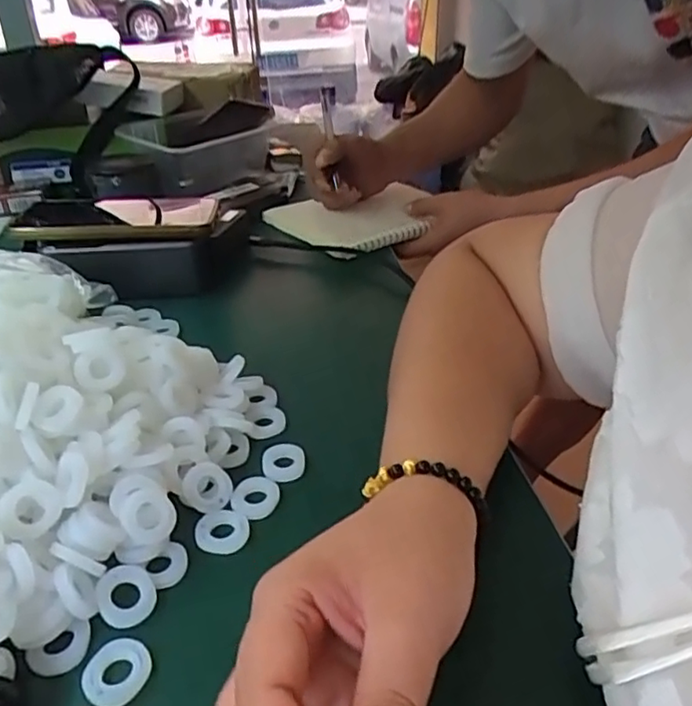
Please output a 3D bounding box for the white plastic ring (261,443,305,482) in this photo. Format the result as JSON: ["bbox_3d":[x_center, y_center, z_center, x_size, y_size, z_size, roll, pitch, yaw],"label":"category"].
[{"bbox_3d":[-0.037,0.064,0.363,0.025,0.005,0.028,-6,33,-15],"label":"white plastic ring"}]

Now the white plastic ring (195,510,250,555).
[{"bbox_3d":[-0.064,0.092,0.320,0.026,0.004,0.025,2,32,-2],"label":"white plastic ring"}]

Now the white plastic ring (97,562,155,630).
[{"bbox_3d":[-0.101,0.111,0.283,0.025,0.007,0.027,2,47,-26],"label":"white plastic ring"}]

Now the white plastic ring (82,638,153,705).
[{"bbox_3d":[-0.096,0.133,0.258,0.026,0.005,0.027,2,32,-2],"label":"white plastic ring"}]

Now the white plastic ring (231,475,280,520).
[{"bbox_3d":[-0.050,0.079,0.339,0.025,0.006,0.026,2,32,-2],"label":"white plastic ring"}]

